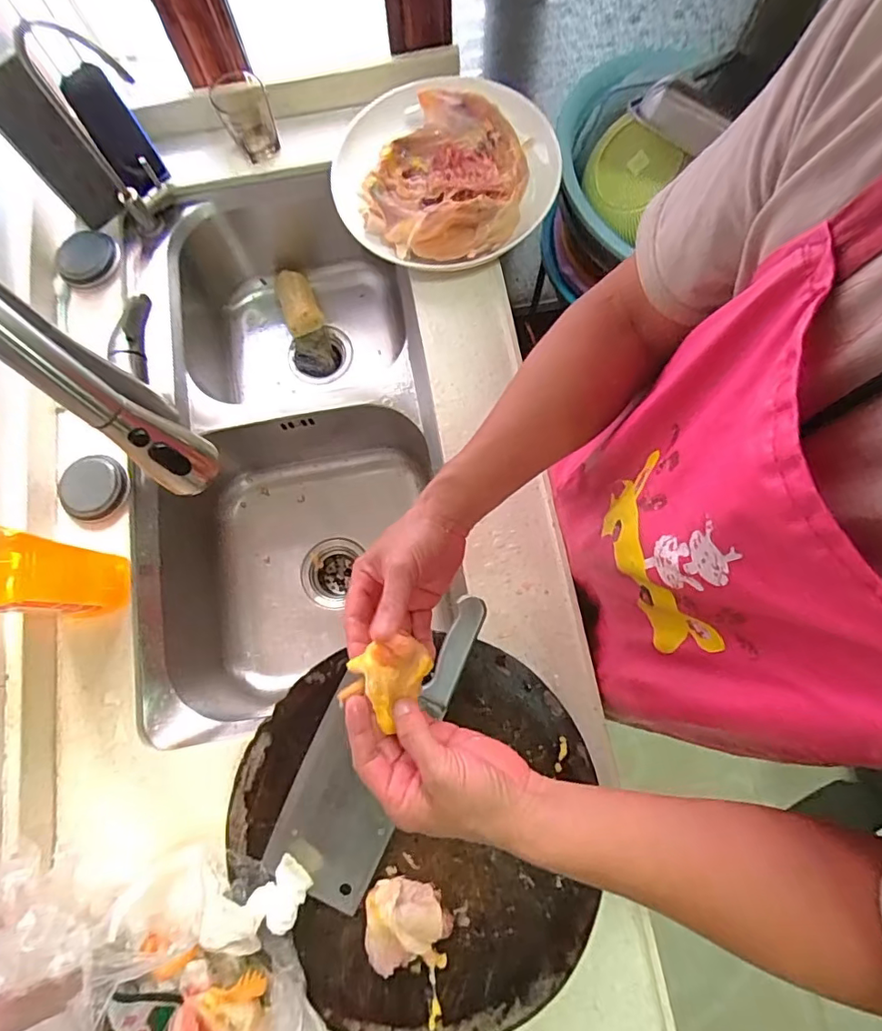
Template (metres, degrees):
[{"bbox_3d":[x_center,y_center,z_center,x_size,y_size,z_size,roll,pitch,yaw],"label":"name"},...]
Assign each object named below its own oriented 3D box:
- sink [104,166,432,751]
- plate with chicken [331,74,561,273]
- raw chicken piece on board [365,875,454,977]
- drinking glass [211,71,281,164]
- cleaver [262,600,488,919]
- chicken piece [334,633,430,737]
[{"bbox_3d":[-0.219,-0.104,0.783,0.382,0.225,0.753,-4,77,1],"label":"sink"},{"bbox_3d":[-0.005,-0.451,0.685,0.262,0.084,0.278,0,77,1],"label":"plate with chicken"},{"bbox_3d":[-0.031,0.377,0.487,0.078,0.023,0.066,-8,77,0],"label":"raw chicken piece on board"},{"bbox_3d":[-0.275,-0.564,0.741,0.070,0.077,0.084,-23,77,-4],"label":"drinking glass"},{"bbox_3d":[-0.065,0.215,0.527,0.108,0.025,0.312,24,79,7],"label":"cleaver"},{"bbox_3d":[-0.041,0.118,0.387,0.052,0.022,0.062,32,80,8],"label":"chicken piece"}]

